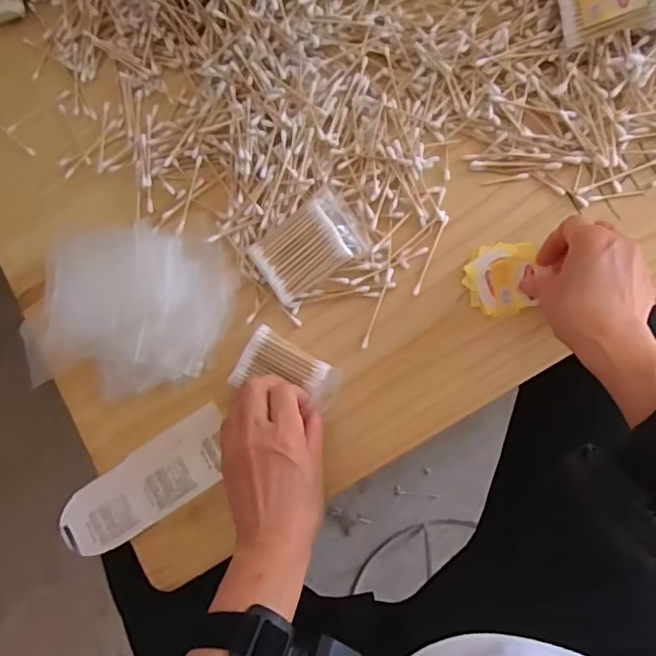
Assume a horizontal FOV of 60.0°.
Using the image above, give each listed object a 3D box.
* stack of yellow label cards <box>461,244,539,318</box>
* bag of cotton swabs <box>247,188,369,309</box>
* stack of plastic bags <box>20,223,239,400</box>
[{"bbox_3d":[0.140,-0.040,0.459,0.056,0.004,0.057,-6,83,6],"label":"stack of yellow label cards"},{"bbox_3d":[-0.017,-0.071,0.484,0.092,0.024,0.065,-34,78,4],"label":"bag of cotton swabs"},{"bbox_3d":[-0.176,-0.015,0.491,0.171,0.019,0.150,16,85,11],"label":"stack of plastic bags"}]

